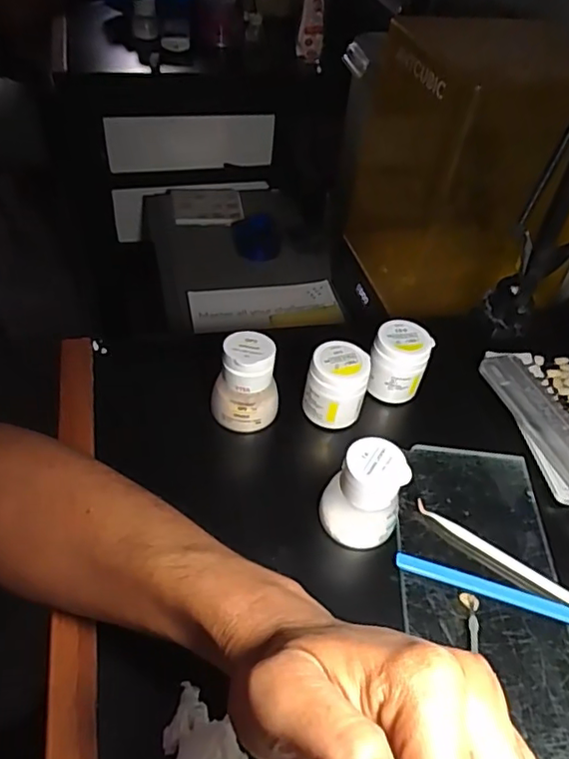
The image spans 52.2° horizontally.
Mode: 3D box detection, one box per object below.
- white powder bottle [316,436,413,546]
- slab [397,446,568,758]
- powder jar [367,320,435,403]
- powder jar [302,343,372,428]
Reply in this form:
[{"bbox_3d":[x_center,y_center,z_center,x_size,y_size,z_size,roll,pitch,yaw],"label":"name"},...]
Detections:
[{"bbox_3d":[0.049,0.072,0.367,0.048,0.064,0.042,13,47,6],"label":"white powder bottle"},{"bbox_3d":[0.124,0.124,0.368,0.101,0.012,0.198,6,47,-1],"label":"slab"},{"bbox_3d":[0.091,-0.011,0.463,0.042,0.056,0.041,3,47,-4],"label":"powder jar"},{"bbox_3d":[0.040,0.007,0.440,0.042,0.062,0.043,3,47,-4],"label":"powder jar"}]

